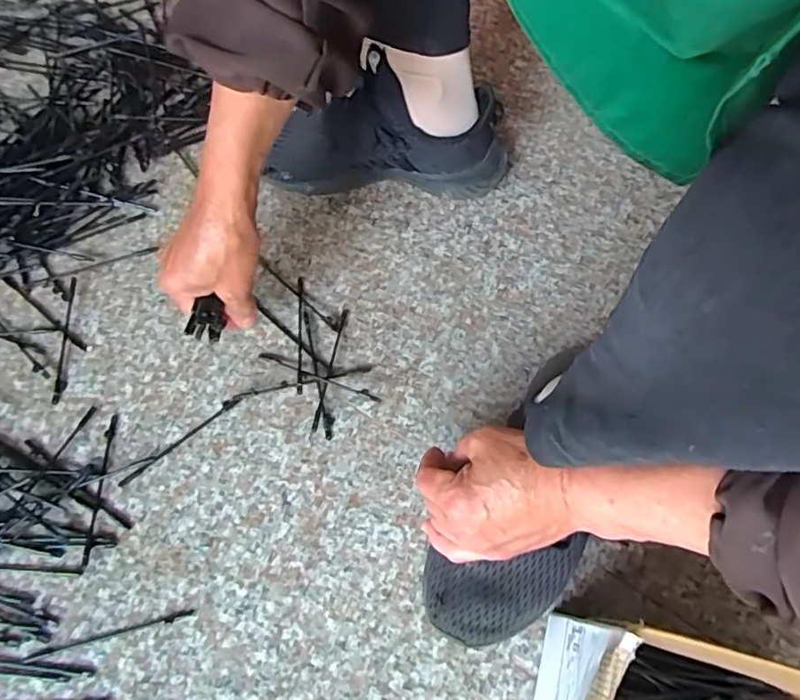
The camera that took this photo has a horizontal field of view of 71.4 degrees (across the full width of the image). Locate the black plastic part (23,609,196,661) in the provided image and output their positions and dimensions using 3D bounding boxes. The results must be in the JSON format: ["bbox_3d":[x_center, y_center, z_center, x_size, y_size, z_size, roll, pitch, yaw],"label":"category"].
[{"bbox_3d":[-0.210,0.207,0.404,0.116,0.005,0.005,-14,69,-6],"label":"black plastic part"}]

